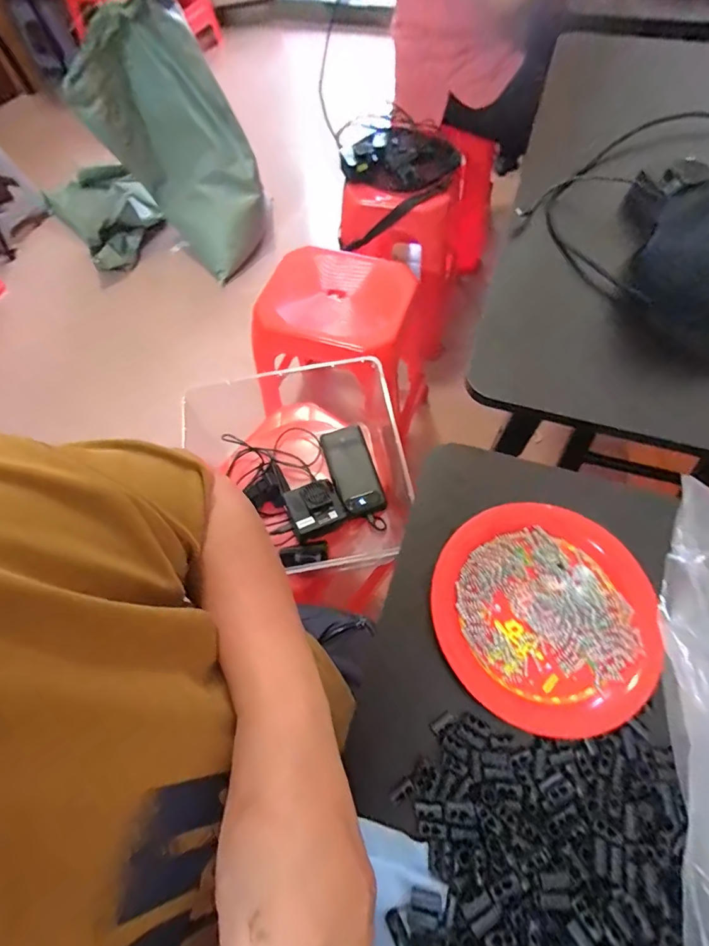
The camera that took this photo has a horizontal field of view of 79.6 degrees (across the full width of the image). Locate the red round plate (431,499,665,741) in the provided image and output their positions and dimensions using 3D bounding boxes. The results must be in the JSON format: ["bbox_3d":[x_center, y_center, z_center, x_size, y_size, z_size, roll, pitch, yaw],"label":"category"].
[{"bbox_3d":[0.145,0.105,0.332,0.157,0.020,0.167,-1,65,3],"label":"red round plate"}]

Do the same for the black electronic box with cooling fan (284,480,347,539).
[{"bbox_3d":[-0.058,0.053,0.638,0.078,0.042,0.071,-22,66,-7],"label":"black electronic box with cooling fan"}]

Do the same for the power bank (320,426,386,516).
[{"bbox_3d":[-0.001,-0.001,0.698,0.069,0.031,0.154,-19,65,-6],"label":"power bank"}]

